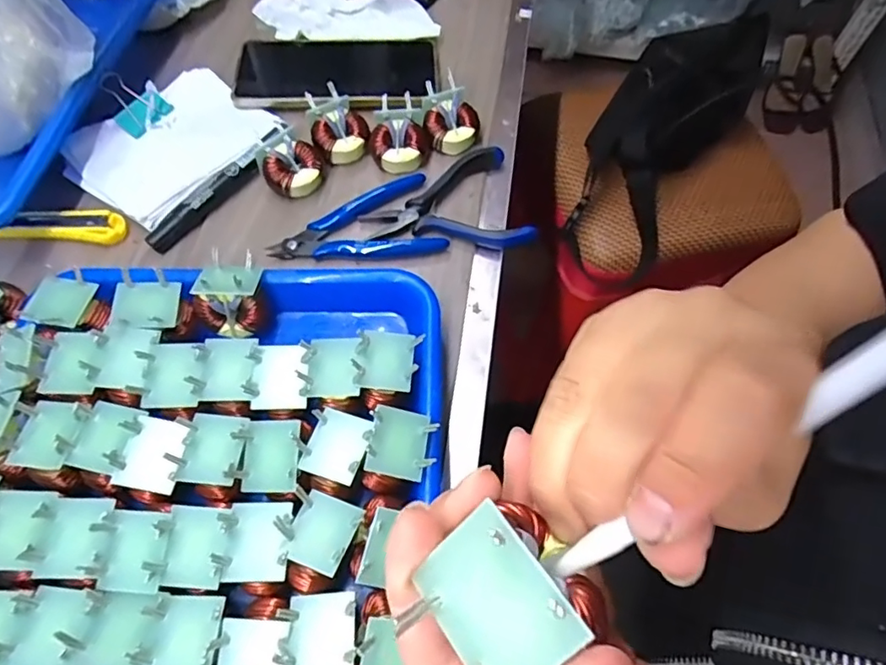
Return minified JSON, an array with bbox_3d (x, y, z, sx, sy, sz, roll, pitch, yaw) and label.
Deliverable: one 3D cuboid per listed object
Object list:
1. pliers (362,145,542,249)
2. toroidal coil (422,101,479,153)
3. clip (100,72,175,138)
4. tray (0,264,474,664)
[{"bbox_3d":[0.006,-0.100,0.407,0.117,0.017,0.081,5,62,1],"label":"pliers"},{"bbox_3d":[0.007,-0.159,0.434,0.041,0.020,0.035,5,62,1],"label":"toroidal coil"},{"bbox_3d":[-0.240,-0.178,0.430,0.041,0.023,0.040,28,65,12],"label":"clip"},{"bbox_3d":[-0.123,0.106,0.275,0.236,0.047,0.316,-1,63,-3],"label":"tray"}]

